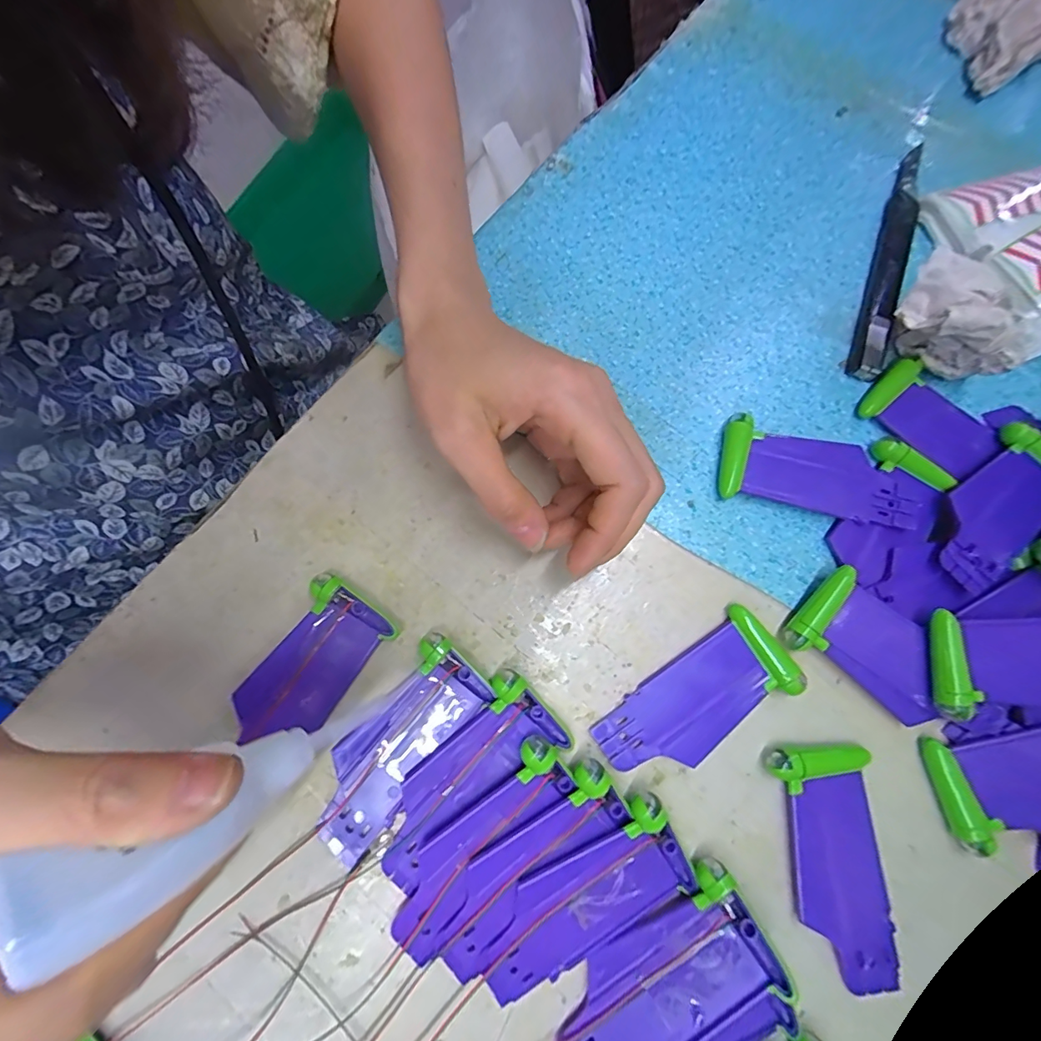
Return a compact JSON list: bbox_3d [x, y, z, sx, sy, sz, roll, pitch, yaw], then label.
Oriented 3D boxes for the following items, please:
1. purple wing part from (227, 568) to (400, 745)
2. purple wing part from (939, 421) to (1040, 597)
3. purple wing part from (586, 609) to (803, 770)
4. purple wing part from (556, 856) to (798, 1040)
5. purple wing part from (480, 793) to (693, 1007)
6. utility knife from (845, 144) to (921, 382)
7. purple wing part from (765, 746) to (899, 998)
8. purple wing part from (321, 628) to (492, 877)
[{"bbox_3d":[-0.092,0.063,0.207,0.040,0.009,0.071,37,78,7],"label":"purple wing part"},{"bbox_3d":[0.226,-0.008,0.222,0.089,0.011,0.038,-40,81,-10],"label":"purple wing part"},{"bbox_3d":[0.077,0.080,0.208,0.088,0.010,0.039,-35,80,-9],"label":"purple wing part"},{"bbox_3d":[0.051,0.177,0.179,0.091,0.015,0.038,-34,67,-4],"label":"purple wing part"},{"bbox_3d":[0.024,0.149,0.185,0.088,0.010,0.037,-30,79,-8],"label":"purple wing part"},{"bbox_3d":[0.205,-0.147,0.260,0.017,0.012,0.148,22,77,4],"label":"utility knife"},{"bbox_3d":[0.131,0.141,0.193,0.039,0.010,0.088,-5,77,-3],"label":"purple wing part"},{"bbox_3d":[-0.053,0.095,0.201,0.036,0.008,0.090,41,79,8],"label":"purple wing part"}]

